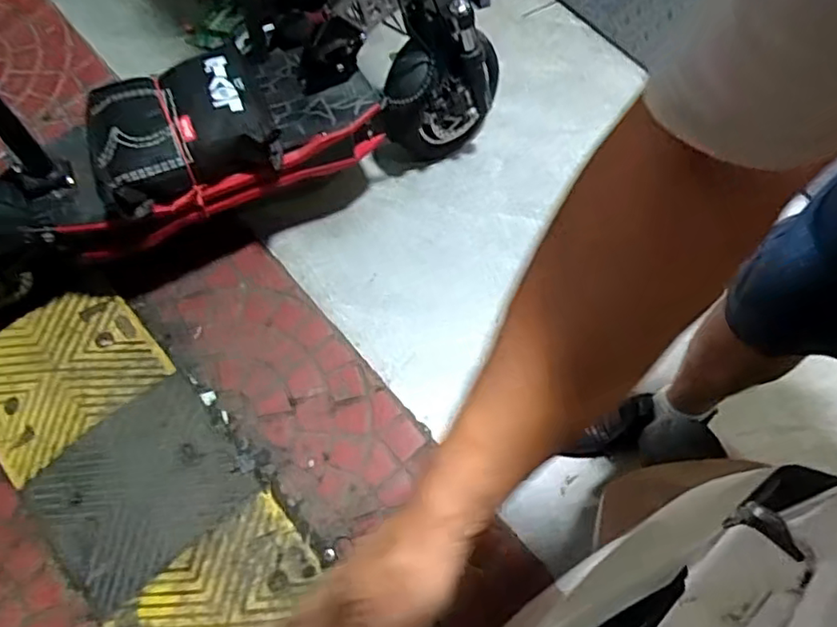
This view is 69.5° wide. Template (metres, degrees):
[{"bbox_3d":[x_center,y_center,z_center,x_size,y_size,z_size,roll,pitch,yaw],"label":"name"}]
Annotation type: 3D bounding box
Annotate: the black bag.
[{"bbox_3d":[-0.364,-0.294,0.916,0.271,0.065,0.237,-21,69,-14],"label":"black bag"}]

